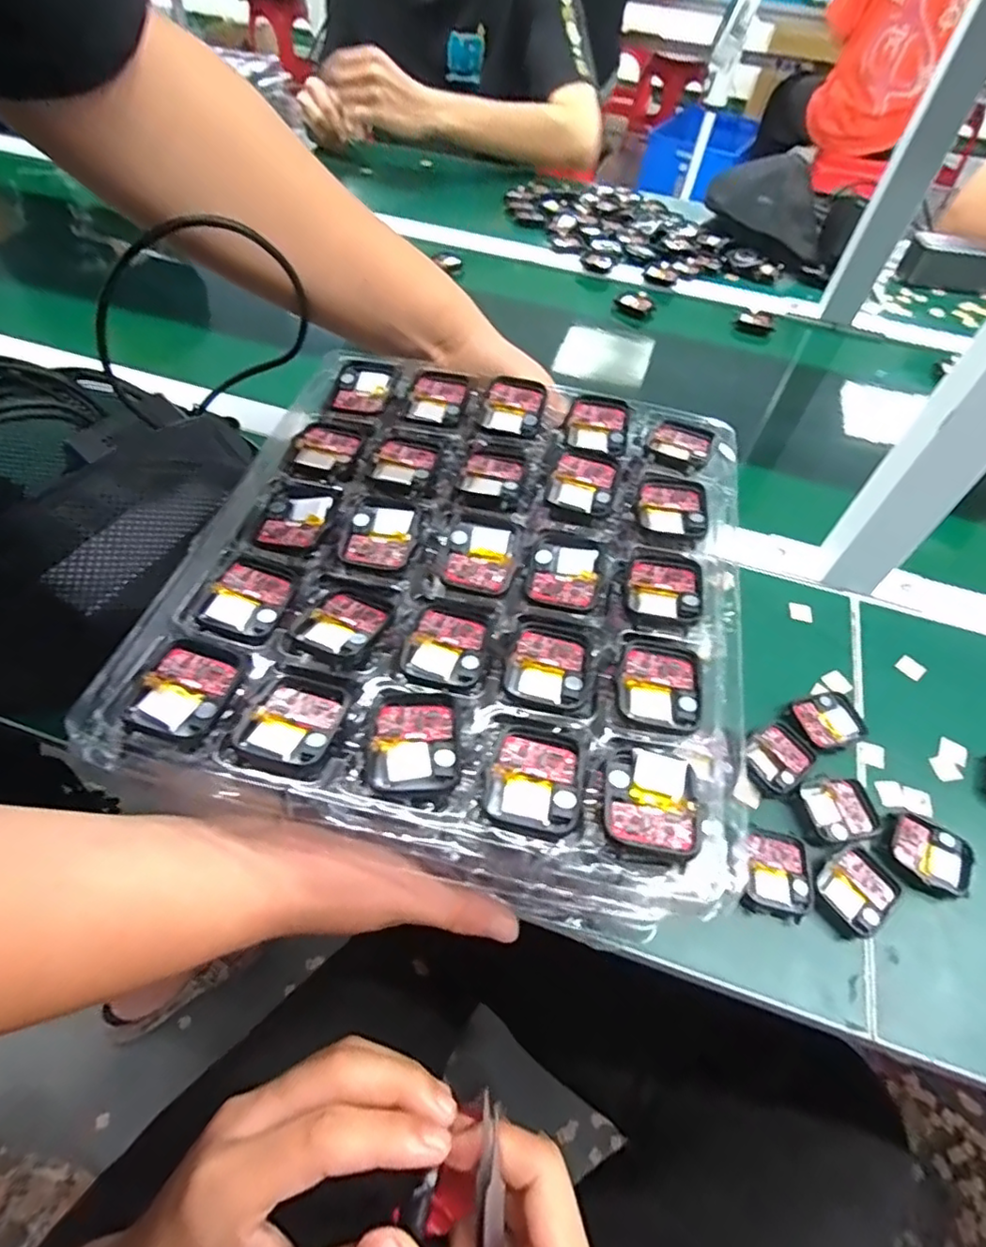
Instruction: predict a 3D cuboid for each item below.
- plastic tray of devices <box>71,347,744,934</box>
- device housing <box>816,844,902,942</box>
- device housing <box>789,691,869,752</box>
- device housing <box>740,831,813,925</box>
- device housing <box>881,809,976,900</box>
[{"bbox_3d":[-0.013,-0.028,0.298,0.260,0.020,0.281,12,55,4],"label":"plastic tray of devices"},{"bbox_3d":[0.202,0.149,0.334,0.043,0.013,0.036,-30,63,-23],"label":"device housing"},{"bbox_3d":[0.220,0.065,0.395,0.044,0.010,0.036,-16,58,-15],"label":"device housing"},{"bbox_3d":[0.159,0.140,0.337,0.034,0.010,0.044,17,55,7],"label":"device housing"},{"bbox_3d":[0.252,0.136,0.348,0.043,0.012,0.040,35,60,19],"label":"device housing"}]

